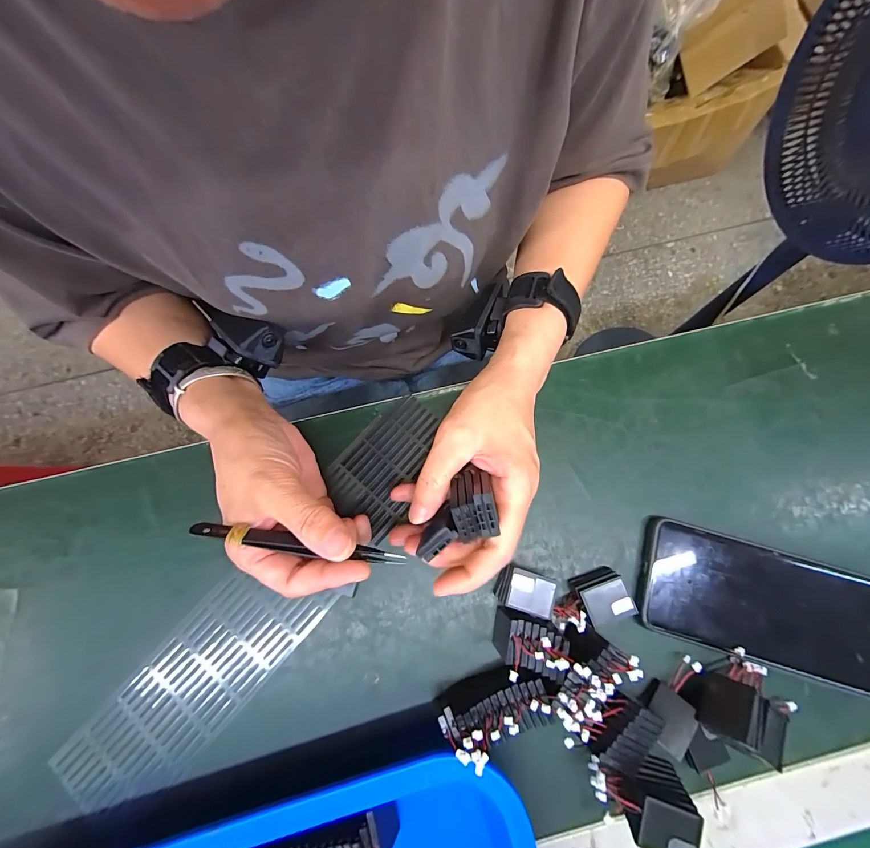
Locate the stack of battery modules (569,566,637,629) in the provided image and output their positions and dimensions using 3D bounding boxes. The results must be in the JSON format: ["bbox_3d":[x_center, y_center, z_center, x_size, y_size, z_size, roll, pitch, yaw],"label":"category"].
[{"bbox_3d":[0.113,0.118,0.252,0.031,0.019,0.031,-19,78,-4],"label":"stack of battery modules"}]

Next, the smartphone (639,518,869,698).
[{"bbox_3d":[0.226,0.123,0.251,0.160,0.014,0.074,16,77,4],"label":"smartphone"}]

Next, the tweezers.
[{"bbox_3d":[-0.076,0.067,0.205,0.119,0.008,0.008,9,77,-2],"label":"tweezers"}]

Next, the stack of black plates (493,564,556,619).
[{"bbox_3d":[0.060,0.112,0.252,0.035,0.024,0.025,17,77,4],"label":"stack of black plates"}]

